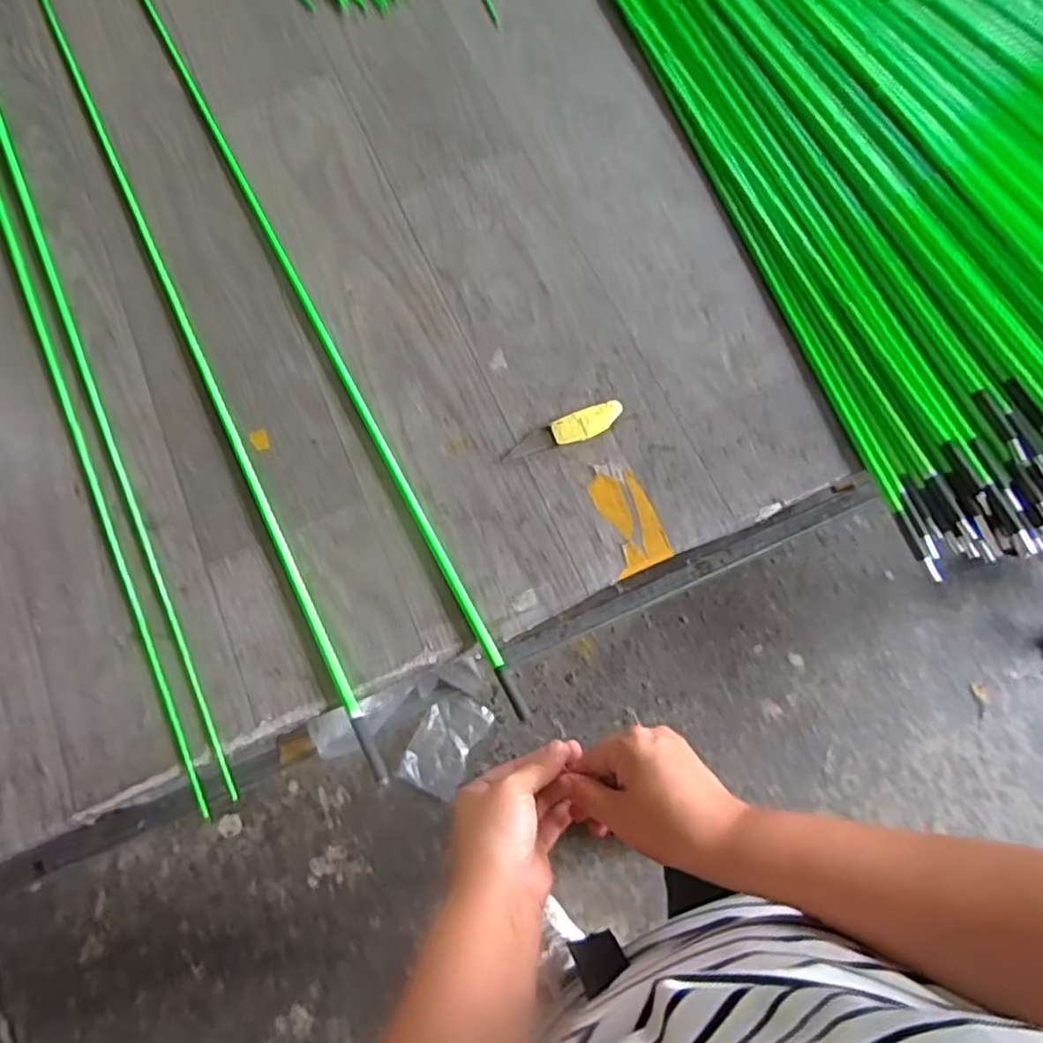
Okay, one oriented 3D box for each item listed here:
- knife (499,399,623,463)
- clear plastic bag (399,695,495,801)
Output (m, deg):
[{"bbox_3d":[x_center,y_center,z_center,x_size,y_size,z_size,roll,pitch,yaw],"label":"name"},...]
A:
[{"bbox_3d":[0.033,-0.070,0.518,0.098,0.014,0.022,-20,75,-6],"label":"knife"},{"bbox_3d":[-0.136,0.399,1.193,0.108,0.019,0.172,27,75,8],"label":"clear plastic bag"}]

